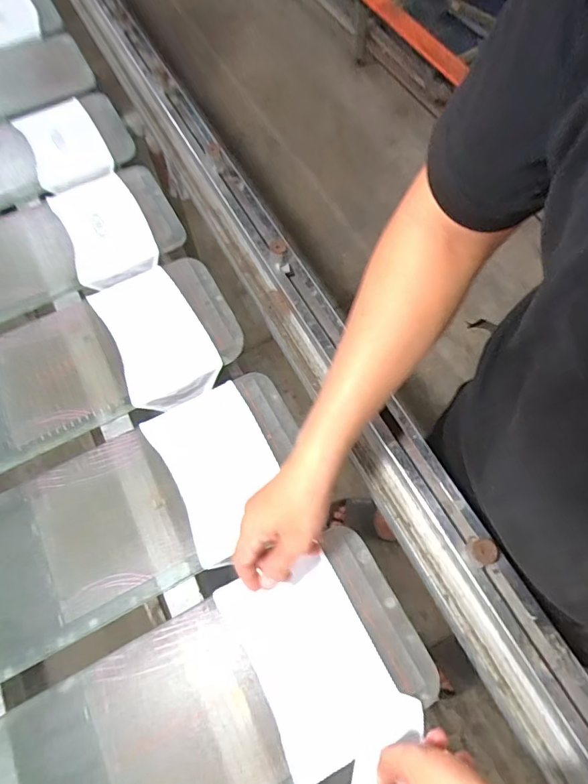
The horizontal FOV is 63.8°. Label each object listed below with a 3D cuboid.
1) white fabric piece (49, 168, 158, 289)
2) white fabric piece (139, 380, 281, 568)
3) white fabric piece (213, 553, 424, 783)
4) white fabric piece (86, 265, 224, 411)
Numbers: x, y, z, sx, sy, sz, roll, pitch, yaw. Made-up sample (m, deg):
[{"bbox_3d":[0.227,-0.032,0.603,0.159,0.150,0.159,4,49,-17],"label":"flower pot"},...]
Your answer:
[{"bbox_3d":[-0.311,-0.273,0.769,0.125,0.029,0.216,-27,66,-9],"label":"white fabric piece"},{"bbox_3d":[-0.093,0.090,0.587,0.130,0.005,0.199,-28,66,-10],"label":"white fabric piece"},{"bbox_3d":[0.020,0.278,0.498,0.130,0.010,0.201,-27,68,-9],"label":"white fabric piece"},{"bbox_3d":[-0.205,-0.090,0.691,0.127,0.032,0.225,-27,66,-10],"label":"white fabric piece"}]

